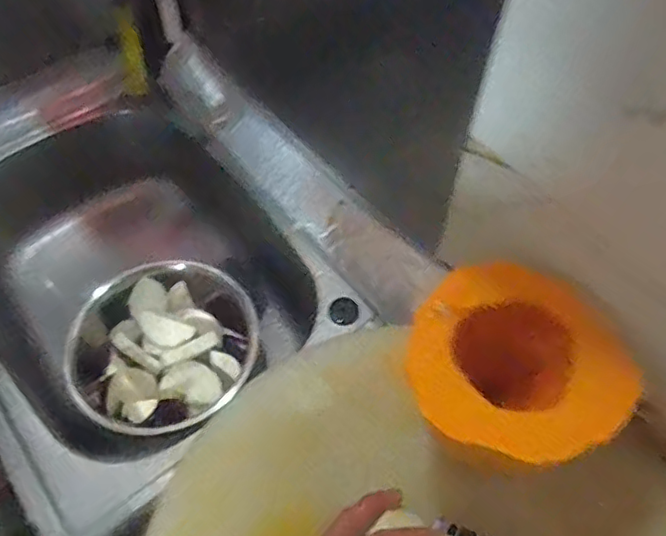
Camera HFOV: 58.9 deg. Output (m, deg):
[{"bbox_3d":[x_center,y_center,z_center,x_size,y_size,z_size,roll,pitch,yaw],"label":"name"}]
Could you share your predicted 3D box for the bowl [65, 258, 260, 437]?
[{"bbox_3d":[-0.235,0.101,0.810,0.219,0.106,0.255,33,63,19],"label":"bowl"}]

